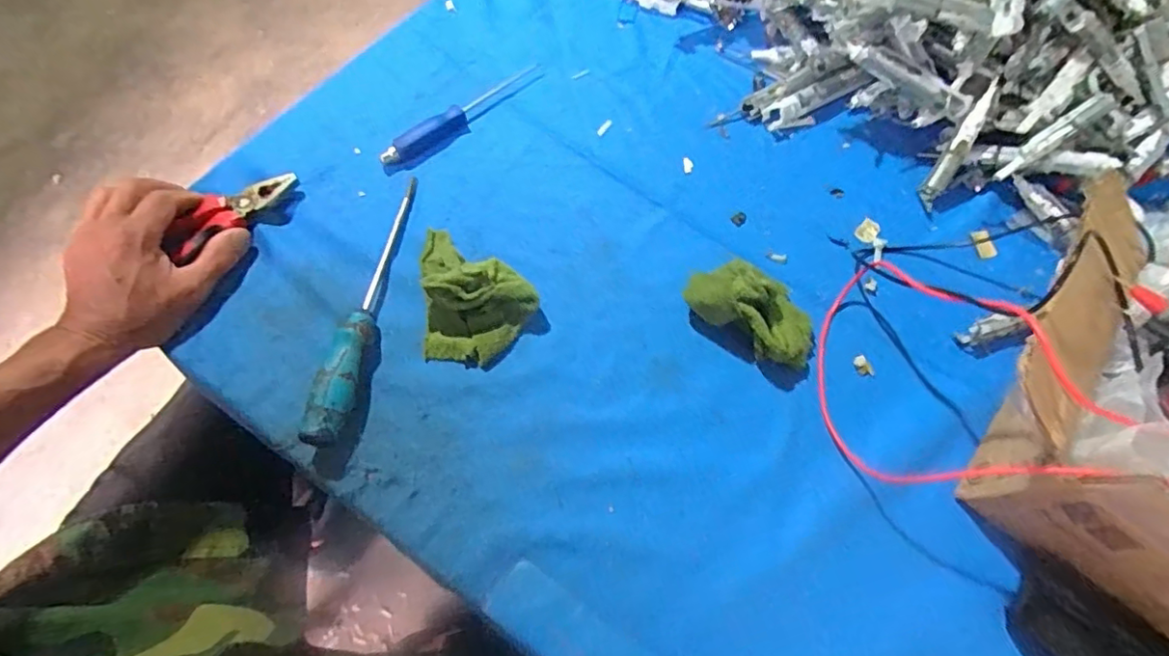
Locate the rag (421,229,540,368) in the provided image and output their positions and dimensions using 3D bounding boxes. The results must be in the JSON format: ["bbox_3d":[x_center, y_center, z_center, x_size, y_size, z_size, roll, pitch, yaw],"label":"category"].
[{"bbox_3d":[-0.088,-0.038,0.455,0.091,0.041,0.128,-9,65,-5],"label":"rag"}]

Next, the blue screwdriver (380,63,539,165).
[{"bbox_3d":[-0.116,-0.210,0.549,0.187,0.016,0.029,-37,71,-17],"label":"blue screwdriver"}]

